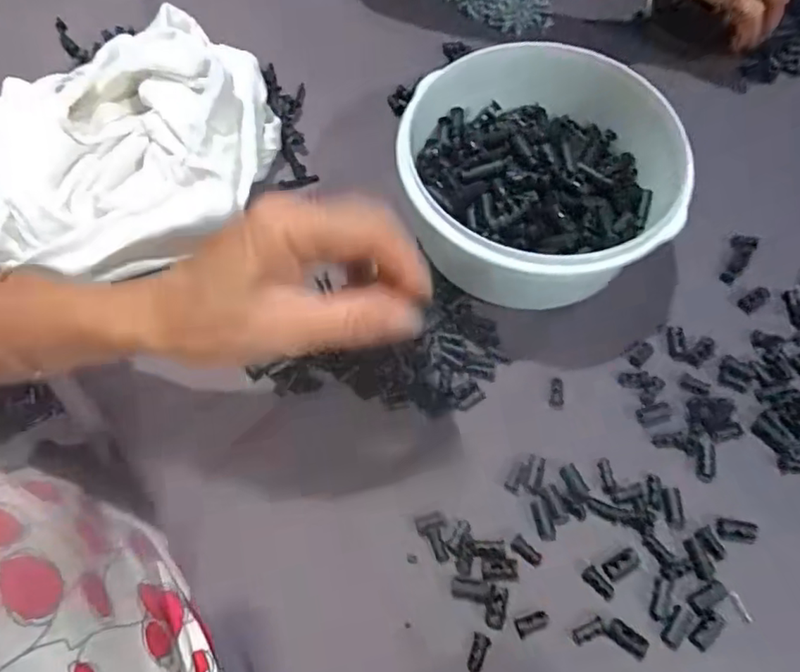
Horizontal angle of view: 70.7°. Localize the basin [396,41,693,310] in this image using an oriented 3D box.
[{"bbox_3d":[0.085,-0.090,0.349,0.168,0.073,0.159,4,66,4],"label":"basin"}]

